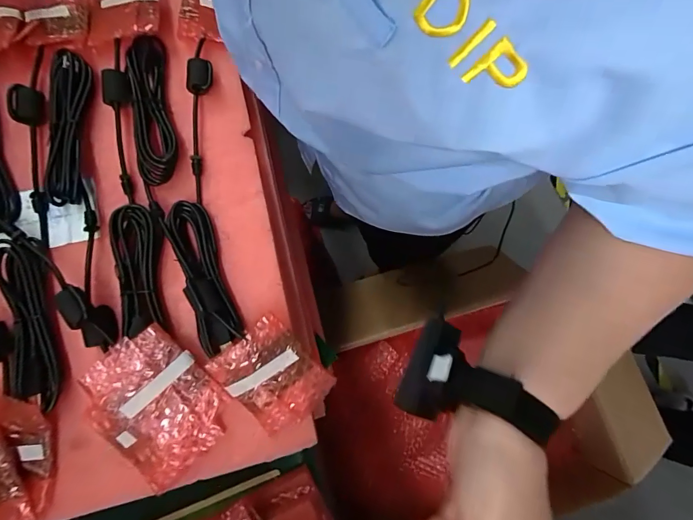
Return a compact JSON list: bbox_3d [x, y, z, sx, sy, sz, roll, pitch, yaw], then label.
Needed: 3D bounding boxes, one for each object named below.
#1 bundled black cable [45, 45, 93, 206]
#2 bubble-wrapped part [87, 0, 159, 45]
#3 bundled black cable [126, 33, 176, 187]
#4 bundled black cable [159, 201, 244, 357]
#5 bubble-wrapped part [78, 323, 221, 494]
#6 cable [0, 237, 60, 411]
[{"bbox_3d":[-0.263,-0.126,0.351,0.037,0.013,0.151,-5,78,-3],"label":"bundled black cable"},{"bbox_3d":[-0.232,-0.266,0.385,0.072,0.022,0.095,-8,78,-3],"label":"bubble-wrapped part"},{"bbox_3d":[-0.192,-0.148,0.365,0.036,0.016,0.154,-13,78,-4],"label":"bundled black cable"},{"bbox_3d":[-0.129,0.014,0.329,0.039,0.032,0.132,-20,79,-6],"label":"bundled black cable"},{"bbox_3d":[-0.156,0.120,0.307,0.089,0.034,0.111,-45,101,-20],"label":"bubble-wrapped part"},{"bbox_3d":[-0.269,0.051,0.308,0.038,0.018,0.142,-13,78,-4],"label":"cable"}]

